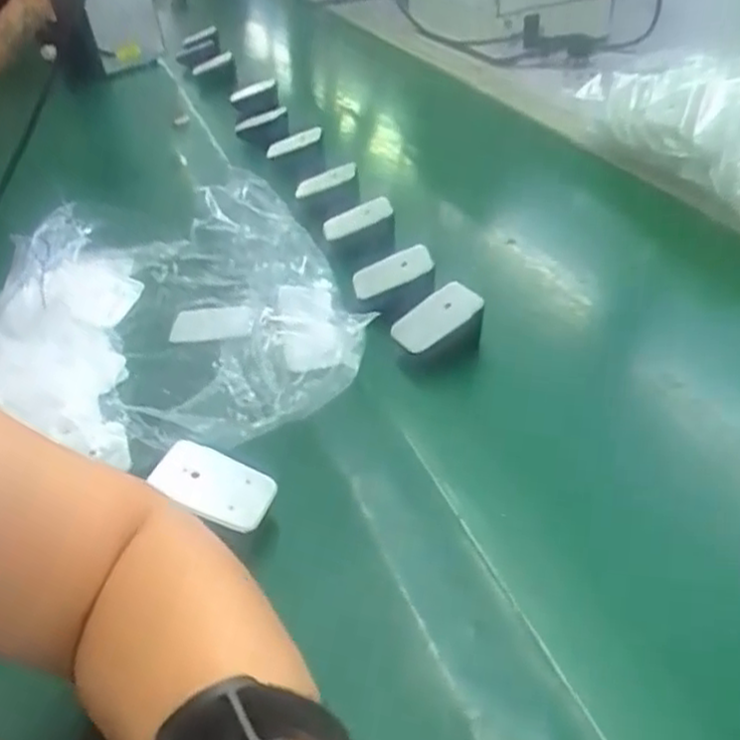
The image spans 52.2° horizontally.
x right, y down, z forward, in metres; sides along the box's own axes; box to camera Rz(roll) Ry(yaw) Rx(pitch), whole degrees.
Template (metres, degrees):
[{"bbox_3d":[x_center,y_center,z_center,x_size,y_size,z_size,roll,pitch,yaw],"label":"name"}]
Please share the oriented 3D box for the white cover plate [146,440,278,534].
[{"bbox_3d":[-0.096,0.070,0.458,0.073,0.040,0.008,24,5,6],"label":"white cover plate"}]

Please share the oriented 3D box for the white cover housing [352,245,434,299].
[{"bbox_3d":[0.016,-0.085,0.667,0.096,0.027,0.013,-20,17,48],"label":"white cover housing"}]

